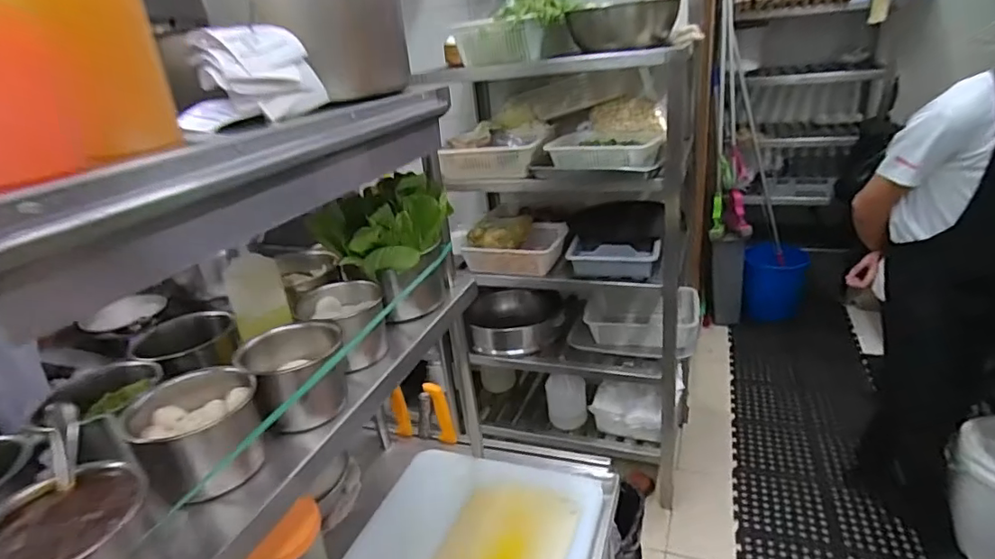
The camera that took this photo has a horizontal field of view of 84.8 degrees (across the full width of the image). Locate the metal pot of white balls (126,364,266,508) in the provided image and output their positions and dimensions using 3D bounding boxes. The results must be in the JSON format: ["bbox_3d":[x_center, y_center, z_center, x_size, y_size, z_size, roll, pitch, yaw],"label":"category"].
[{"bbox_3d":[-0.319,0.161,0.588,0.117,0.095,0.126,-6,24,3],"label":"metal pot of white balls"}]

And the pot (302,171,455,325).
[{"bbox_3d":[-0.169,-0.045,0.872,0.137,0.228,0.172,5,26,25],"label":"pot"}]

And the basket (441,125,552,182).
[{"bbox_3d":[0.003,-0.416,1.857,0.343,0.112,0.216,1,25,17],"label":"basket"}]

